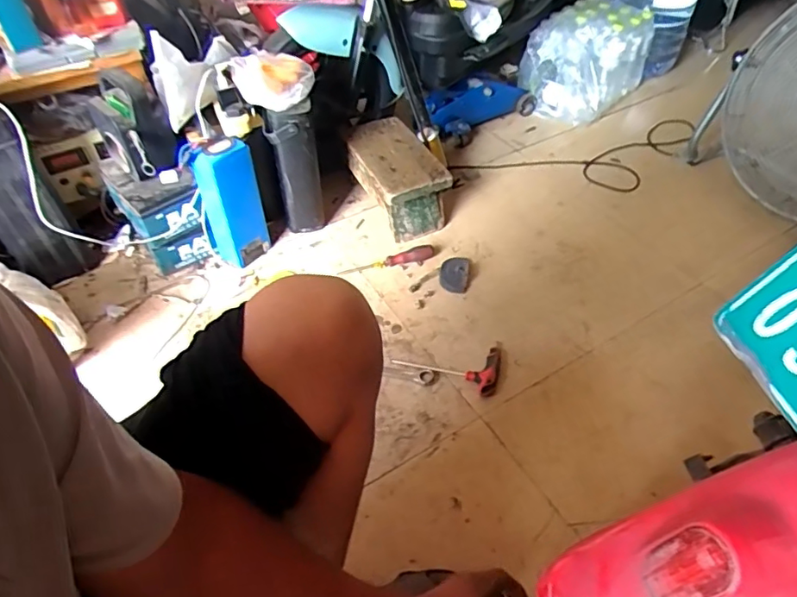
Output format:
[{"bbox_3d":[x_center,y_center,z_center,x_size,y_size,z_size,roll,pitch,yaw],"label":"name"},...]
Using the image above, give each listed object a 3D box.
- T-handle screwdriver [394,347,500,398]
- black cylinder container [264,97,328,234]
[{"bbox_3d":[0.092,0.113,1.013,0.192,0.028,0.093,13,50,12],"label":"T-handle screwdriver"},{"bbox_3d":[-0.217,-0.271,1.172,0.092,0.292,0.066,-9,49,-7],"label":"black cylinder container"}]

